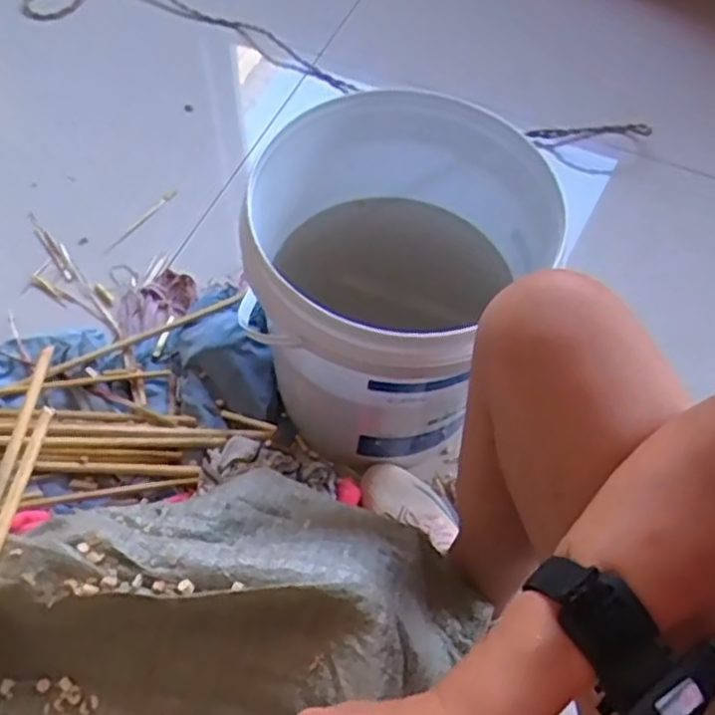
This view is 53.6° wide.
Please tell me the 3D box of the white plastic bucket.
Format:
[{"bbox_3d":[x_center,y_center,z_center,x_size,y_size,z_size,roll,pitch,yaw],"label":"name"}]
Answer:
[{"bbox_3d":[0.036,-0.054,0.777,0.293,0.339,0.303,2,59,-3],"label":"white plastic bucket"}]

